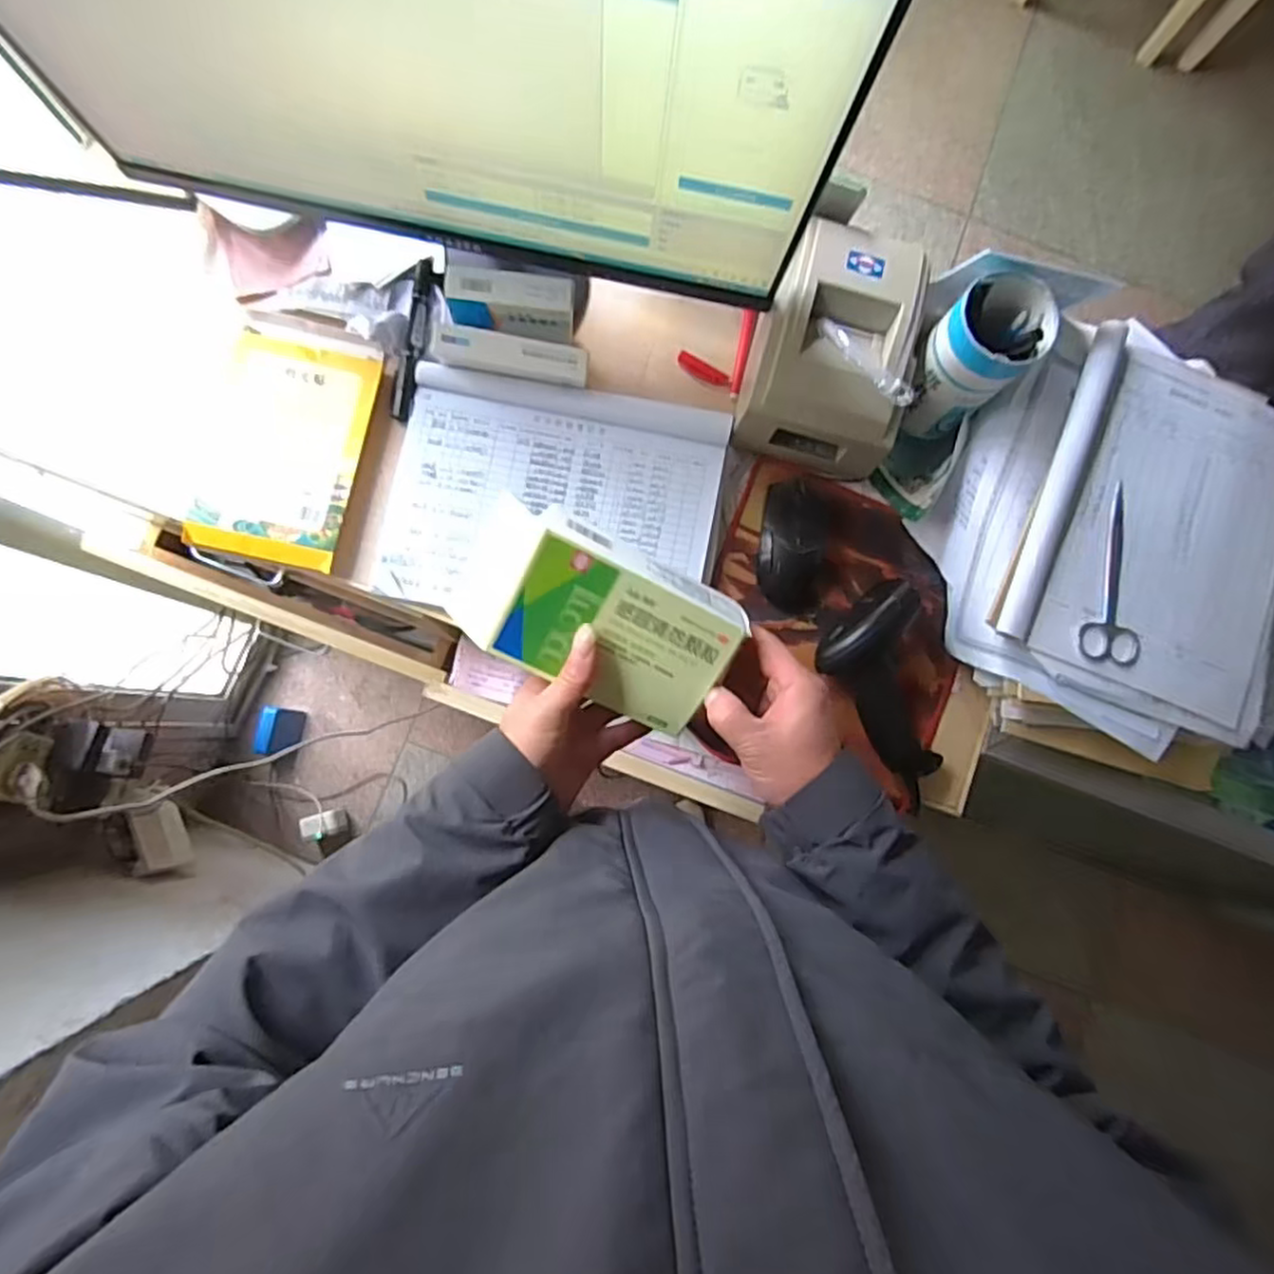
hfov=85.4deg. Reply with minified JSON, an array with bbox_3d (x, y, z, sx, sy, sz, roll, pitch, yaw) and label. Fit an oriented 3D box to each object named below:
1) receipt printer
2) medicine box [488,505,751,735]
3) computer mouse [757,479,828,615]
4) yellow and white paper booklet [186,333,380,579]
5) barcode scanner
[{"bbox_3d":[0.168,-0.249,0.602,0.134,0.101,0.178,14,81,-3],"label":"receipt printer"},{"bbox_3d":[-0.011,-0.006,0.445,0.138,0.031,0.095,28,110,-12],"label":"medicine box"},{"bbox_3d":[0.145,-0.085,0.631,0.067,0.035,0.120,4,82,-4],"label":"computer mouse"},{"bbox_3d":[-0.316,-0.168,0.607,0.143,0.010,0.199,12,81,-3],"label":"yellow and white paper booklet"},{"bbox_3d":[0.216,0.057,0.624,0.085,0.081,0.206,-18,100,-7],"label":"barcode scanner"}]

